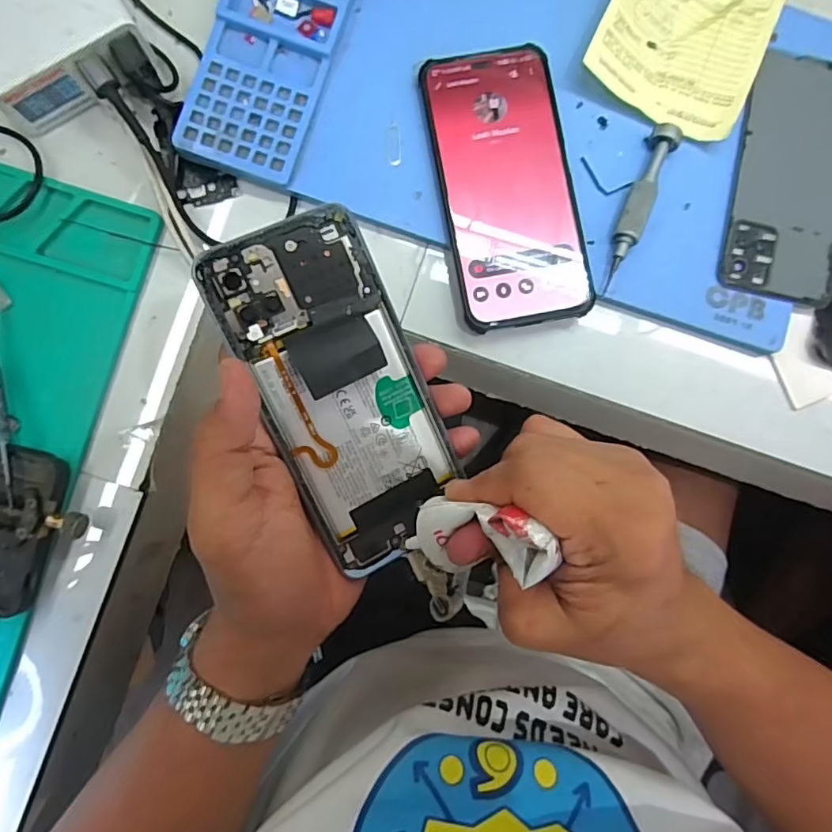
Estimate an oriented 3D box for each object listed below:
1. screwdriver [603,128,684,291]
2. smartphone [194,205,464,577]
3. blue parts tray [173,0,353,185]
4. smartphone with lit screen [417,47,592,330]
[{"bbox_3d":[0.133,-0.126,0.339,0.017,0.010,0.106,25,85,-1],"label":"screwdriver"},{"bbox_3d":[-0.032,-0.010,0.256,0.071,0.013,0.157,-27,102,-15],"label":"smartphone"},{"bbox_3d":[-0.086,-0.217,0.334,0.070,0.011,0.152,17,85,-2],"label":"blue parts tray"},{"bbox_3d":[0.054,-0.136,0.337,0.078,0.010,0.164,-10,86,-4],"label":"smartphone with lit screen"}]

